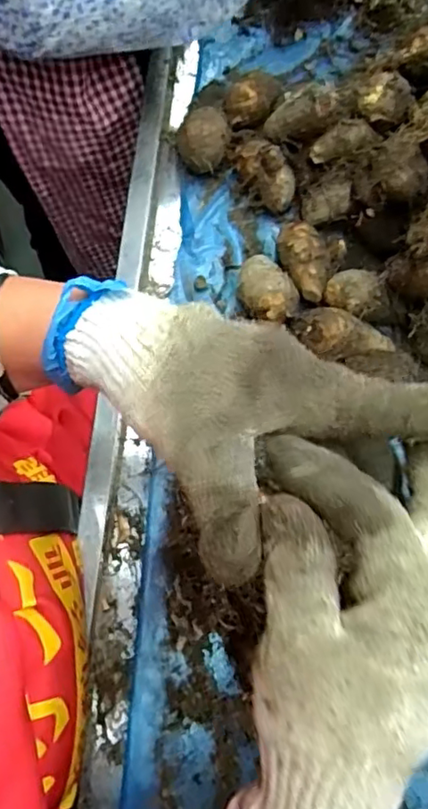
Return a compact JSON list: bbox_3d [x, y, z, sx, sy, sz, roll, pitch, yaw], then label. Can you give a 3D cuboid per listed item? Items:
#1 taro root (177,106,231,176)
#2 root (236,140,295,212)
[{"bbox_3d":[-0.010,-0.227,0.523,0.045,0.045,0.056,0,73,-1],"label":"taro root"},{"bbox_3d":[0.046,-0.196,0.511,0.032,0.047,0.057,-35,77,-10],"label":"root"}]

